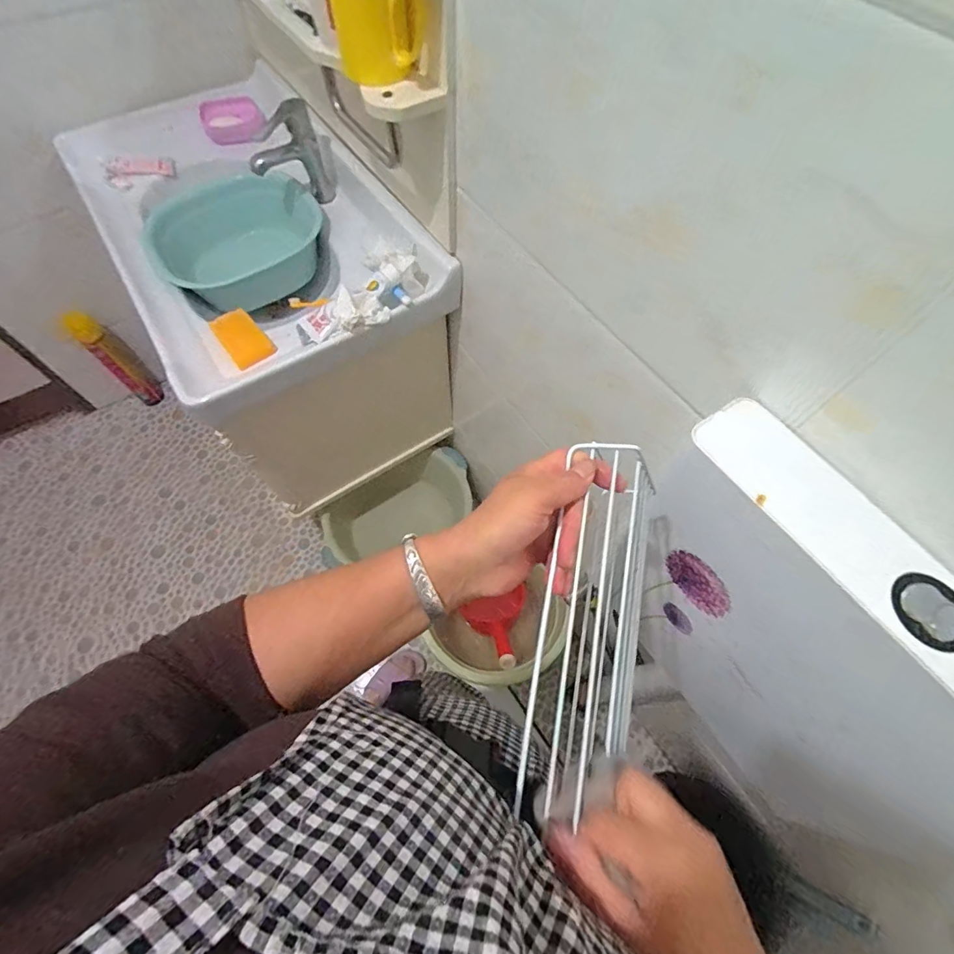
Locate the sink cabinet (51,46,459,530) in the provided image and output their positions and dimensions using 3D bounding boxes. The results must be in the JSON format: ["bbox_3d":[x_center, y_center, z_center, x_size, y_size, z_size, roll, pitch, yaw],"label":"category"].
[{"bbox_3d":[-0.452,-0.416,1.043,0.456,0.490,0.796,-31,68,-16],"label":"sink cabinet"}]

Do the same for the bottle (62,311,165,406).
[{"bbox_3d":[-1.024,-0.331,1.359,0.099,0.303,0.086,39,69,16],"label":"bottle"}]

